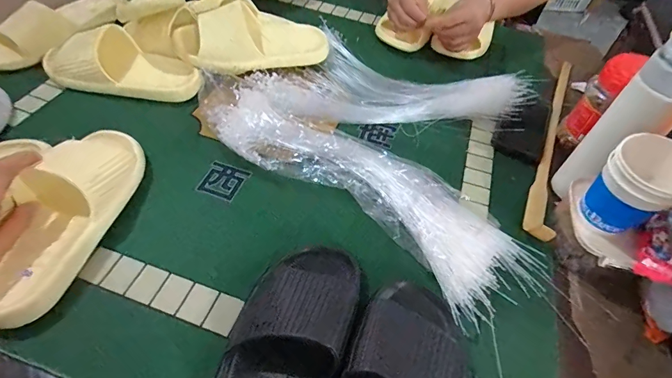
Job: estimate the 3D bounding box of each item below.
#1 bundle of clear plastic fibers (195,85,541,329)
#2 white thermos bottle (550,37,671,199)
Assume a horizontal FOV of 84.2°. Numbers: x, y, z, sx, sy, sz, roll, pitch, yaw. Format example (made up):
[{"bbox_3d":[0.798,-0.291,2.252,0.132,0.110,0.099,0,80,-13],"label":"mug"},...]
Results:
[{"bbox_3d":[0.020,-0.016,0.477,0.475,0.054,0.138,34,57,21],"label":"bundle of clear plastic fibers"},{"bbox_3d":[0.338,-0.067,0.434,0.051,0.218,0.063,-32,60,-25],"label":"white thermos bottle"}]

